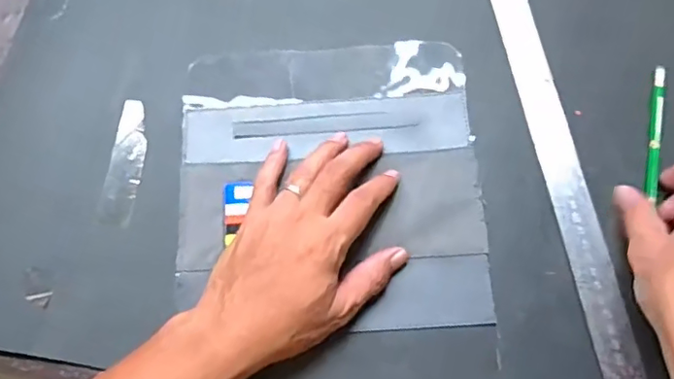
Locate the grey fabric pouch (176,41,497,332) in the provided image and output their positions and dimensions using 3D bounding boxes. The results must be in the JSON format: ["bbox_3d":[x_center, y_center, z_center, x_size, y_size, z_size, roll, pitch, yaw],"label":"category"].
[{"bbox_3d":[-0.007,-0.009,0.423,0.216,0.011,0.221,-3,73,1],"label":"grey fabric pouch"}]

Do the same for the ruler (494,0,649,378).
[{"bbox_3d":[0.152,-0.104,0.450,0.030,0.007,0.522,-9,72,0],"label":"ruler"}]

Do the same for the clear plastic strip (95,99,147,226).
[{"bbox_3d":[-0.159,-0.021,0.430,0.025,0.004,0.099,6,73,4],"label":"clear plastic strip"}]

